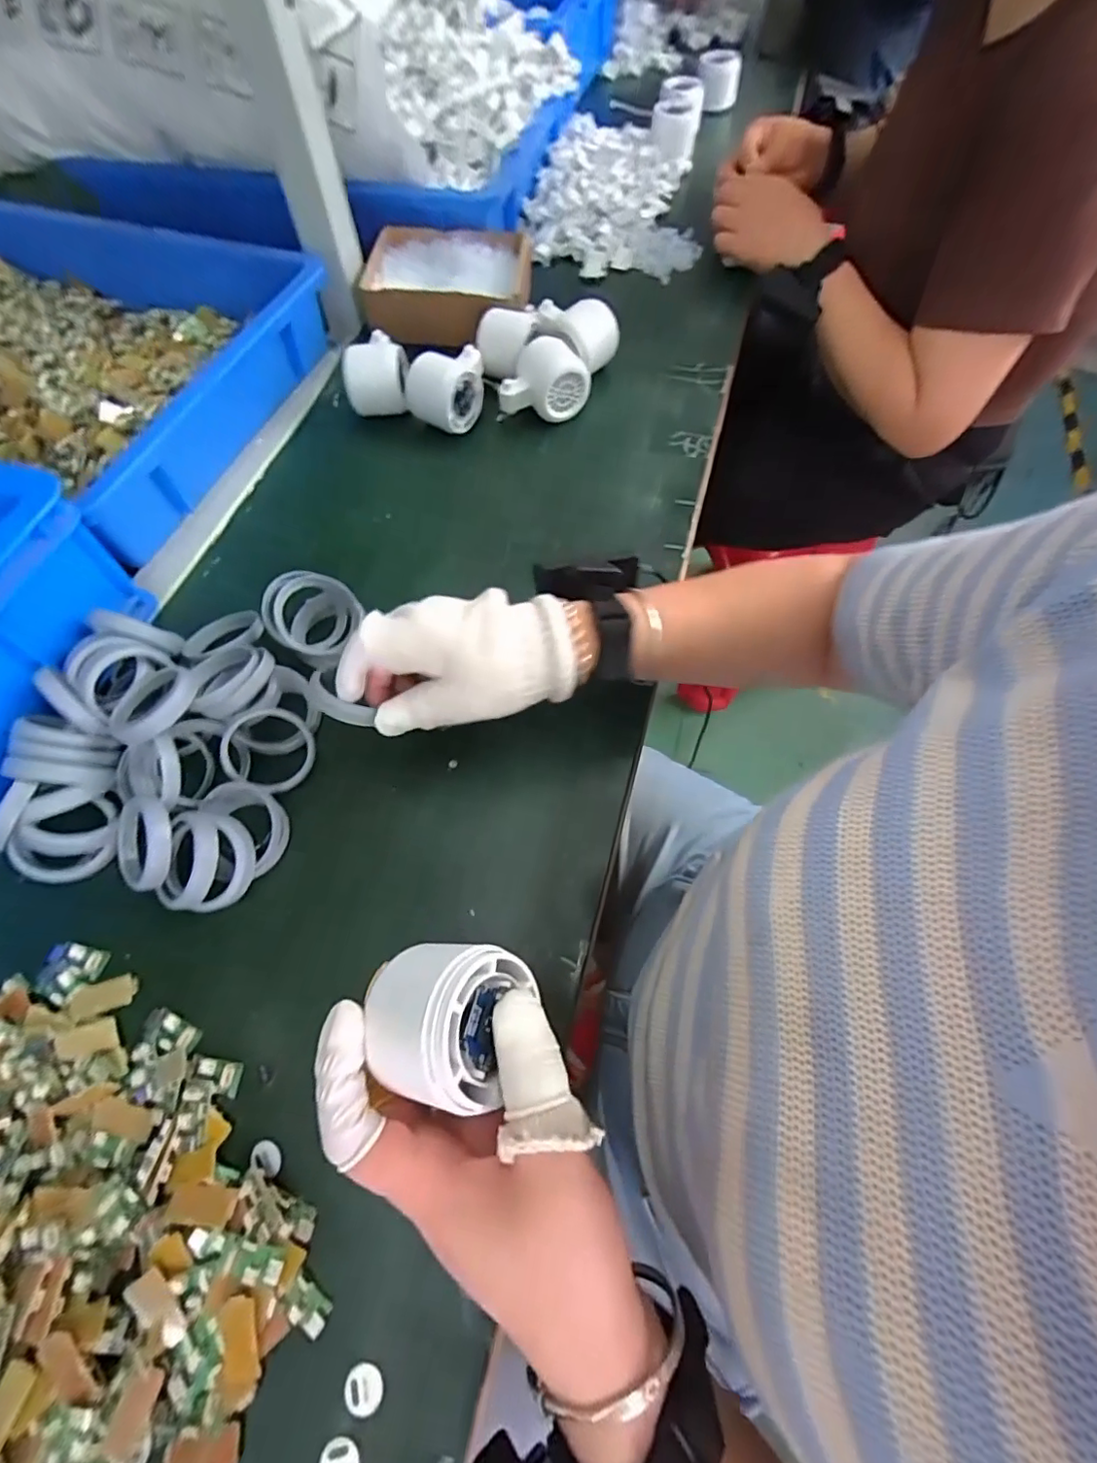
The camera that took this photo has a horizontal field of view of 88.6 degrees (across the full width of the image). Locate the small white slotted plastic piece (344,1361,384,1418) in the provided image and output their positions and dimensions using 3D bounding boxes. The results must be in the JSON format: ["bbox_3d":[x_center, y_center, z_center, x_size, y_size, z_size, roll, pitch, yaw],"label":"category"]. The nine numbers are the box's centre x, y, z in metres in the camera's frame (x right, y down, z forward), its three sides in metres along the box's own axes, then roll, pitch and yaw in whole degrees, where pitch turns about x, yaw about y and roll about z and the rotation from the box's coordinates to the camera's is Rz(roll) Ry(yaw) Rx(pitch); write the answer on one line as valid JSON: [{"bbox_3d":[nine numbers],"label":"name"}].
[{"bbox_3d":[-0.084,0.301,0.256,0.017,0.004,0.017,1,64,1],"label":"small white slotted plastic piece"}]

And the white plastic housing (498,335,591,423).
[{"bbox_3d":[-0.005,-0.333,0.541,0.083,0.056,0.050,-4,64,-2],"label":"white plastic housing"}]

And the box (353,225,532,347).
[{"bbox_3d":[-0.112,-0.496,0.622,0.172,0.054,0.146,9,64,4],"label":"box"}]

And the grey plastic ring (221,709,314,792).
[{"bbox_3d":[-0.193,0.012,0.387,0.059,0.010,0.057,4,77,-18],"label":"grey plastic ring"}]

